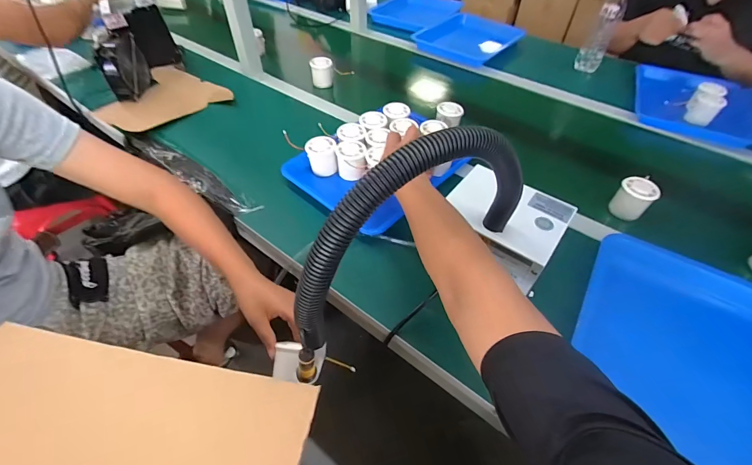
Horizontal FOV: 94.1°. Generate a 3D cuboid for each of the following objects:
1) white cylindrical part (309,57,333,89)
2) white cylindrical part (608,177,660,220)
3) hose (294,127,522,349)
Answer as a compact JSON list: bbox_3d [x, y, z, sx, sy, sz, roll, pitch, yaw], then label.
[{"bbox_3d":[-0.141,-0.416,0.906,0.052,0.061,0.052,2,46,-2],"label":"white cylindrical part"},{"bbox_3d":[0.463,-0.058,0.631,0.051,0.074,0.055,2,46,-2],"label":"white cylindrical part"},{"bbox_3d":[0.047,-0.004,0.360,0.289,0.187,0.045,-28,54,-27],"label":"hose"}]

